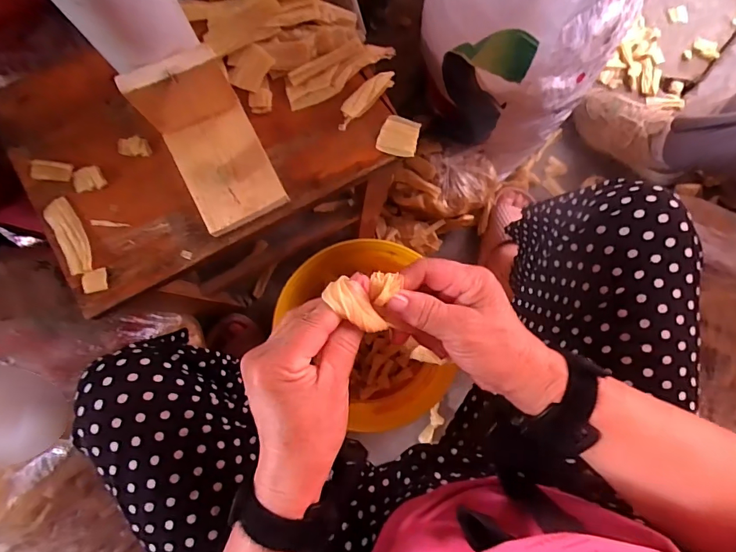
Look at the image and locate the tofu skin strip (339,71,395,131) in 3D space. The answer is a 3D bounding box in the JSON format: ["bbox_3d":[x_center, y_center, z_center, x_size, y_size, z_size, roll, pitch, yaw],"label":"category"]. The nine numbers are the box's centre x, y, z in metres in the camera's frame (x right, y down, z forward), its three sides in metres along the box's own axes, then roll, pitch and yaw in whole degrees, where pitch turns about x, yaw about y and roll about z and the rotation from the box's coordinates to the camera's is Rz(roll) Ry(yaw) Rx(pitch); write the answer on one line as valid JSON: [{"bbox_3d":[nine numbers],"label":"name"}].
[{"bbox_3d":[-0.005,-0.169,0.414,0.068,0.012,0.020,-43,85,-5],"label":"tofu skin strip"}]

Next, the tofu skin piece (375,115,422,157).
[{"bbox_3d":[0.030,-0.133,0.416,0.036,0.008,0.038,16,83,2],"label":"tofu skin piece"}]

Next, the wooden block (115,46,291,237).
[{"bbox_3d":[-0.134,-0.110,0.373,0.077,0.078,0.126,-26,84,-3],"label":"wooden block"}]

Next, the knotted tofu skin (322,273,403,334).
[{"bbox_3d":[-0.004,0.013,0.281,0.044,0.019,0.038,18,83,2],"label":"knotted tofu skin"}]

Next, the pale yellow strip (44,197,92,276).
[{"bbox_3d":[-0.271,-0.035,0.395,0.022,0.006,0.074,-26,84,-3],"label":"pale yellow strip"}]

